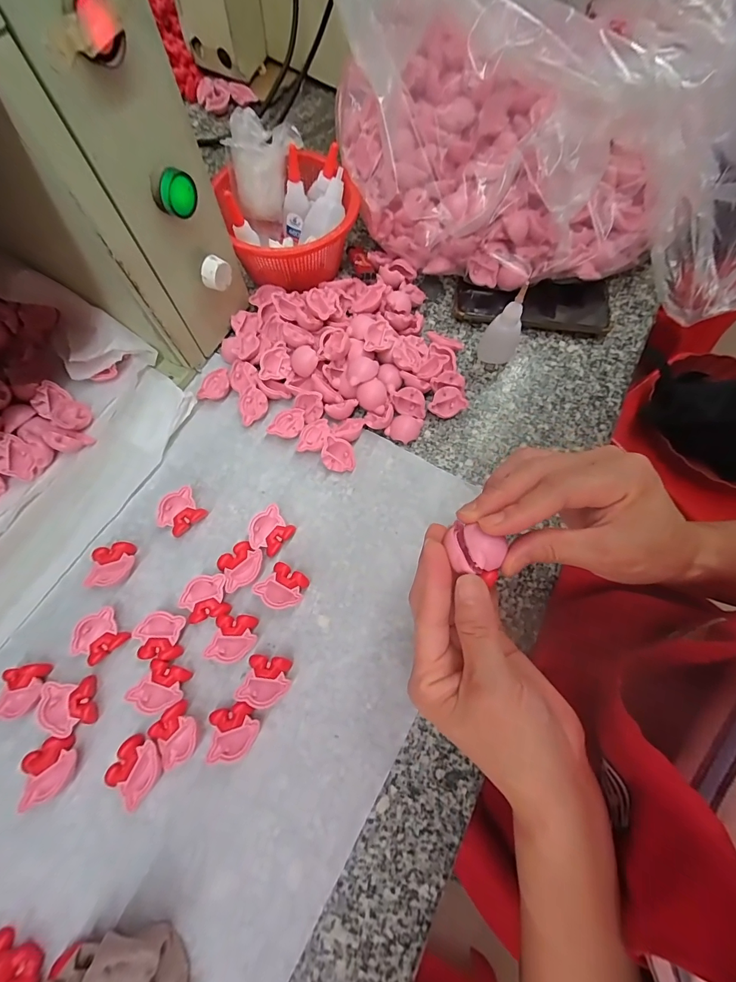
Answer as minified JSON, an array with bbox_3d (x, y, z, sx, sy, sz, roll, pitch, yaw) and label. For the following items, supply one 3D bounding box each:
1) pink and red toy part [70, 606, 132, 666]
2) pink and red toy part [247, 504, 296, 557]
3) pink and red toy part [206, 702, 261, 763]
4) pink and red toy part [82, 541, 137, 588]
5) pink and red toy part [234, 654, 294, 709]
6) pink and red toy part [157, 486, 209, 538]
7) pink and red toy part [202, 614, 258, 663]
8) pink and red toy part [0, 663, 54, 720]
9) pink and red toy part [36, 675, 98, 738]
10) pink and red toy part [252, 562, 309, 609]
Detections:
[{"bbox_3d":[-0.205,0.111,0.291,0.033,0.015,0.031,-39,75,-14],"label":"pink and red toy part"},{"bbox_3d":[-0.082,0.035,0.320,0.035,0.016,0.031,-43,76,-15],"label":"pink and red toy part"},{"bbox_3d":[-0.093,0.169,0.270,0.034,0.016,0.032,-9,70,-5],"label":"pink and red toy part"},{"bbox_3d":[-0.206,0.060,0.310,0.032,0.015,0.035,-4,70,-3],"label":"pink and red toy part"},{"bbox_3d":[-0.075,0.139,0.281,0.035,0.018,0.033,14,70,4],"label":"pink and red toy part"},{"bbox_3d":[-0.160,0.018,0.327,0.032,0.017,0.037,36,73,11],"label":"pink and red toy part"},{"bbox_3d":[-0.102,0.112,0.292,0.033,0.017,0.034,12,70,3],"label":"pink and red toy part"},{"bbox_3d":[-0.249,0.144,0.276,0.034,0.016,0.033,0,70,-1],"label":"pink and red toy part"},{"bbox_3d":[-0.214,0.154,0.273,0.030,0.017,0.035,-13,71,-6],"label":"pink and red toy part"},{"bbox_3d":[-0.067,0.077,0.304,0.034,0.017,0.034,0,70,-1],"label":"pink and red toy part"}]

